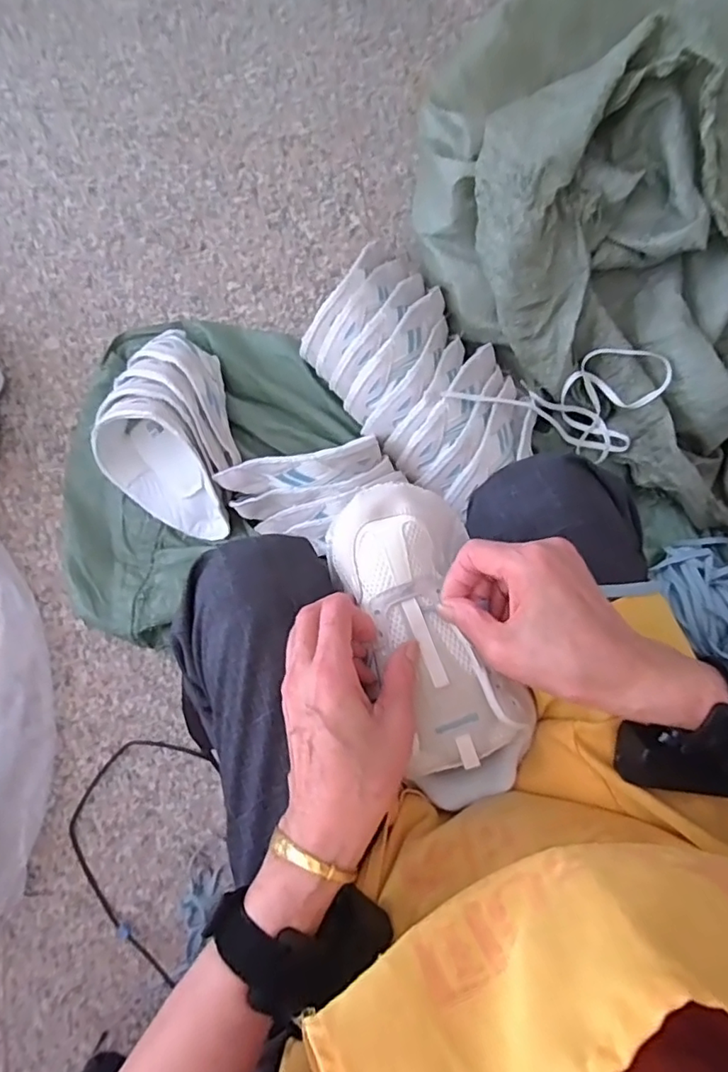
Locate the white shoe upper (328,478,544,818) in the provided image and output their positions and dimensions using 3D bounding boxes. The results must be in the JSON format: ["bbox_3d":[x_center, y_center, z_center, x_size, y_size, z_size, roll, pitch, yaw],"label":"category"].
[{"bbox_3d":[0.047,0.073,0.389,0.094,0.045,0.220,-21,87,-4],"label":"white shoe upper"}]

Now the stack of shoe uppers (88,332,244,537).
[{"bbox_3d":[-0.278,-0.133,0.790,0.185,0.140,0.276,-14,79,-3],"label":"stack of shoe uppers"}]

